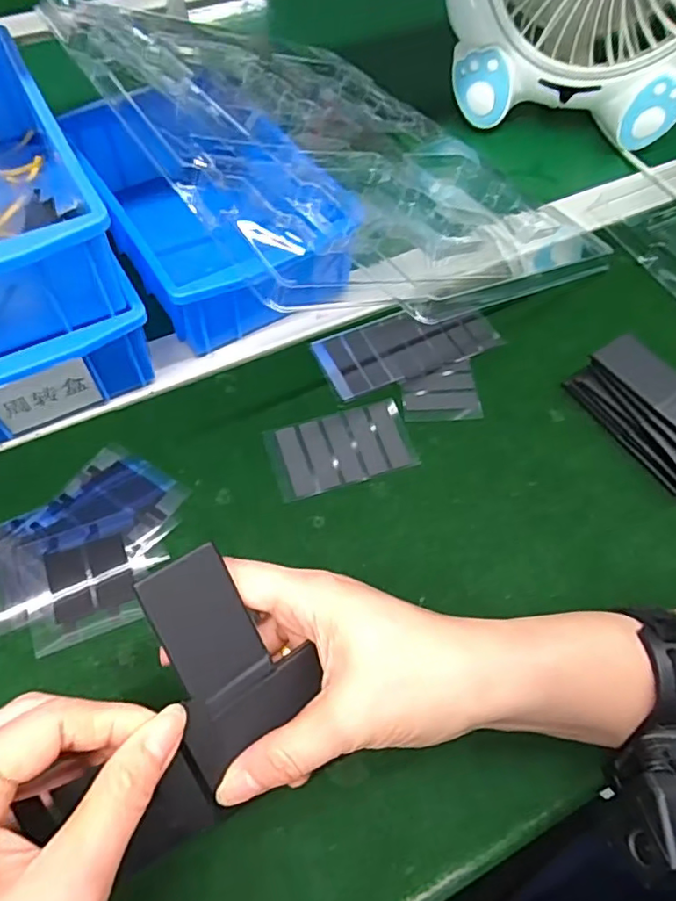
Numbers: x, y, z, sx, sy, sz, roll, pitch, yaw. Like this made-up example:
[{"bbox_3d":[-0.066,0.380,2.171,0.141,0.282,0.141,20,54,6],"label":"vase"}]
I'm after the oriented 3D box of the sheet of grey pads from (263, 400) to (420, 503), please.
[{"bbox_3d":[0.002,-0.002,0.353,0.084,0.004,0.048,-15,63,-11],"label":"sheet of grey pads"}]

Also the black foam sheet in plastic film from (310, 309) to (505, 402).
[{"bbox_3d":[0.049,-0.073,0.395,0.122,0.007,0.051,-21,64,-14],"label":"black foam sheet in plastic film"}]

